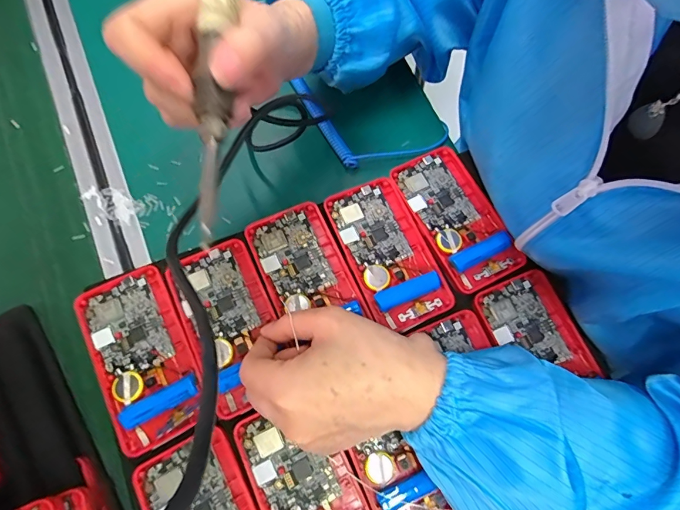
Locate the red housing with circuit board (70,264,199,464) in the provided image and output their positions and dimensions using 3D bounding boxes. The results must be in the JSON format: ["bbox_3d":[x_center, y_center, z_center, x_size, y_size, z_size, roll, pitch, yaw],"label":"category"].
[{"bbox_3d":[-0.141,0.070,0.284,0.061,0.014,0.120,-25,77,-9],"label":"red housing with circuit board"}]

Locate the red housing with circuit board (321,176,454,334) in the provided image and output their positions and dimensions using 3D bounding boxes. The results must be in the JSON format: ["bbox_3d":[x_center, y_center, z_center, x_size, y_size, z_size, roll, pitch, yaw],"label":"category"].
[{"bbox_3d":[0.036,-0.003,0.319,0.063,0.013,0.120,-22,76,-8],"label":"red housing with circuit board"}]

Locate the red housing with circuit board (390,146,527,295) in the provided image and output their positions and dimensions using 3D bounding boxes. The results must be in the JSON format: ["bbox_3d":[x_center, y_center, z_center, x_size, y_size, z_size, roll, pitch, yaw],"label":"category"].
[{"bbox_3d":[0.094,-0.033,0.332,0.062,0.015,0.120,-24,76,-9],"label":"red housing with circuit board"}]

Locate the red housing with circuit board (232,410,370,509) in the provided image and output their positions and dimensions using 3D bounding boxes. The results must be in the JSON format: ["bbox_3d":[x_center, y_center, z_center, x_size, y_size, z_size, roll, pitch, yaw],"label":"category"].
[{"bbox_3d":[-0.020,0.156,0.262,0.061,0.012,0.118,-26,77,-9],"label":"red housing with circuit board"}]

